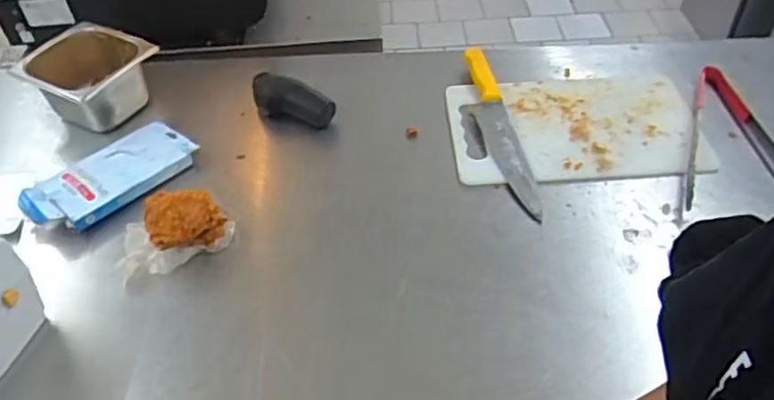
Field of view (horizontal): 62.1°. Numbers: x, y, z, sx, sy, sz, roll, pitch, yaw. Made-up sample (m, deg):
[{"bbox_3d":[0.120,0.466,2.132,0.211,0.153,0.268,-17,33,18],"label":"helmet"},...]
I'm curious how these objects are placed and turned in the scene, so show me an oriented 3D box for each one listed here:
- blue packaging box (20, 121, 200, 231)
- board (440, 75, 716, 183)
[{"bbox_3d":[-0.390,-0.036,0.912,0.108,0.033,0.231,33,55,31],"label":"blue packaging box"},{"bbox_3d":[0.282,-0.119,0.985,0.367,0.016,0.238,-3,44,2],"label":"board"}]

